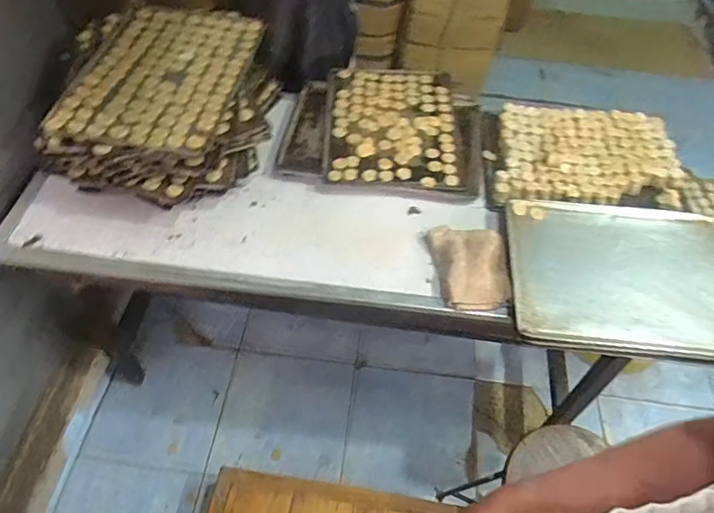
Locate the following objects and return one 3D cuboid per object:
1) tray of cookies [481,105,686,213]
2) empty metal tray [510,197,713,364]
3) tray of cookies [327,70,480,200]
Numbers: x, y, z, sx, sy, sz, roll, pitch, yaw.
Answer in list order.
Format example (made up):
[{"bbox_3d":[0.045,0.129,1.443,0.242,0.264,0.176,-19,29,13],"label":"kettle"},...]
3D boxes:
[{"bbox_3d":[0.538,-0.239,1.231,0.451,0.033,0.325,4,54,0],"label":"tray of cookies"},{"bbox_3d":[0.558,0.027,1.031,0.479,0.027,0.353,7,54,2],"label":"empty metal tray"},{"bbox_3d":[0.111,-0.323,1.278,0.366,0.046,0.420,4,54,0],"label":"tray of cookies"}]

